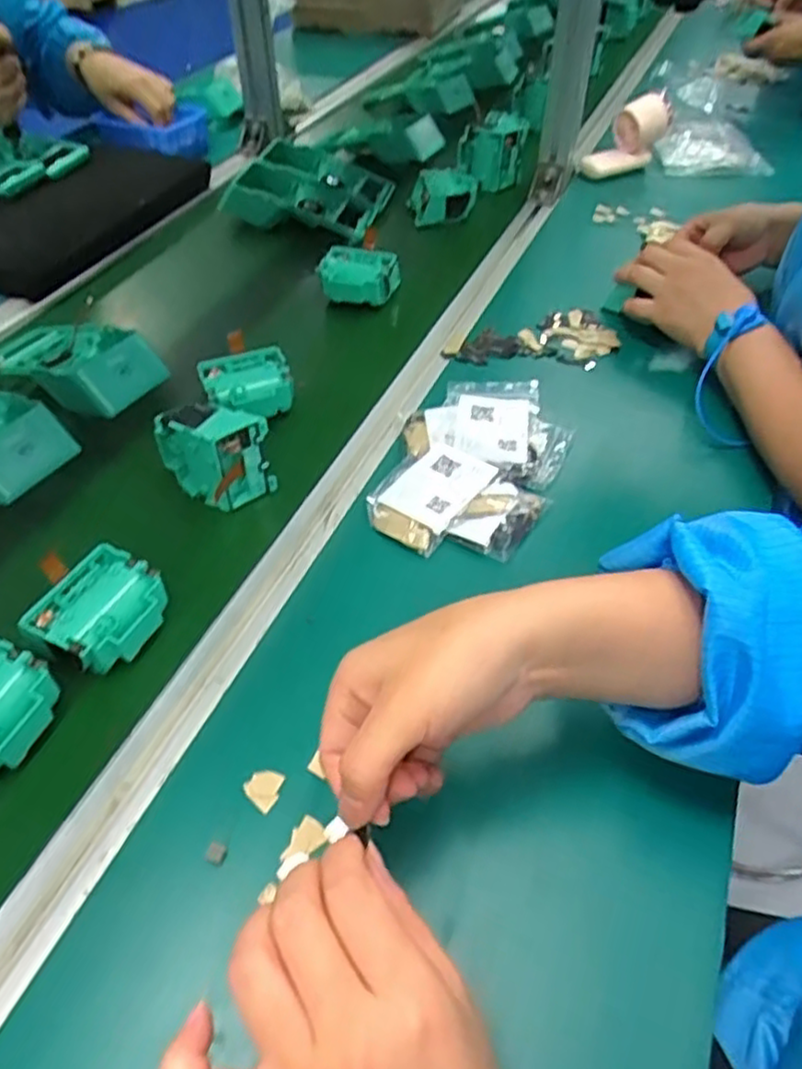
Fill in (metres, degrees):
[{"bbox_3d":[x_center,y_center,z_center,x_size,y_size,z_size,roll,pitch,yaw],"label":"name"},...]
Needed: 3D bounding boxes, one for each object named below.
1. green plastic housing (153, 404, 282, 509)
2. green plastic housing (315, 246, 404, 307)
[{"bbox_3d":[-0.142,-0.066,0.538,0.069,0.072,0.054,36,58,25],"label":"green plastic housing"},{"bbox_3d":[-0.045,-0.271,0.743,0.081,0.039,0.063,11,51,8],"label":"green plastic housing"}]

